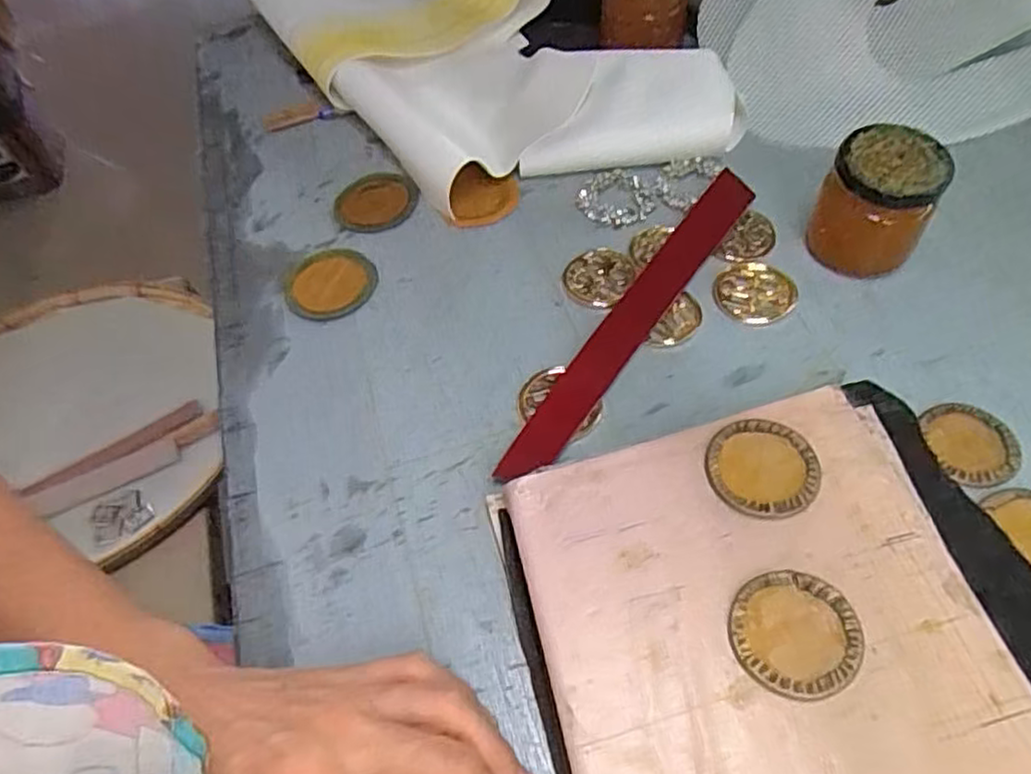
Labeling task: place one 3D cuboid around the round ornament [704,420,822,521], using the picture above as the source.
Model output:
[{"bbox_3d":[0.109,0.036,0.304,0.046,0.004,0.045,-2,55,4],"label":"round ornament"}]

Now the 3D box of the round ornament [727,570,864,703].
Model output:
[{"bbox_3d":[0.107,0.094,0.266,0.046,0.004,0.047,-2,55,4],"label":"round ornament"}]

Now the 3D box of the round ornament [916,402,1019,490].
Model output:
[{"bbox_3d":[0.231,0.029,0.352,0.043,0.006,0.046,-2,55,4],"label":"round ornament"}]

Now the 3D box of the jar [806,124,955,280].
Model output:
[{"bbox_3d":[0.212,-0.107,0.409,0.058,0.072,0.058,-2,55,4],"label":"jar"}]

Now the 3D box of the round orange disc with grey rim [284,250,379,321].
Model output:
[{"bbox_3d":[-0.120,-0.068,0.452,0.058,0.004,0.058,-2,55,4],"label":"round orange disc with grey rim"}]

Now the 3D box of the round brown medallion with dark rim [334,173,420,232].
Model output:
[{"bbox_3d":[-0.099,-0.133,0.493,0.057,0.004,0.055,-2,55,4],"label":"round brown medallion with dark rim"}]

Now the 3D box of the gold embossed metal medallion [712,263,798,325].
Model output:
[{"bbox_3d":[0.145,-0.057,0.418,0.047,0.005,0.042,10,57,12],"label":"gold embossed metal medallion"}]

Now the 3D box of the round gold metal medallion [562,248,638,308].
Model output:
[{"bbox_3d":[0.053,-0.071,0.435,0.040,0.004,0.048,29,63,23],"label":"round gold metal medallion"}]

